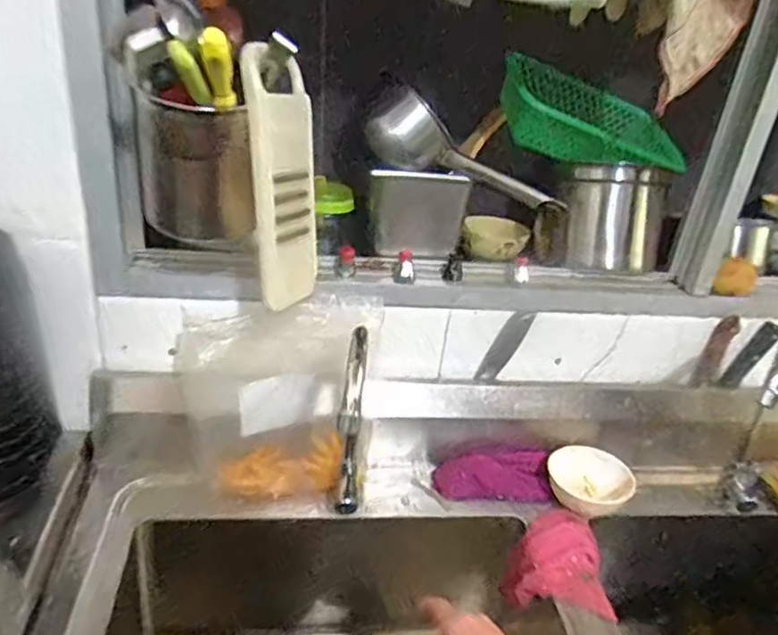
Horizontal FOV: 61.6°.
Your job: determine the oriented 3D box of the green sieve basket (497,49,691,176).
[{"bbox_3d":[0.273,-0.263,0.901,0.256,0.105,0.080,23,30,0],"label":"green sieve basket"}]

